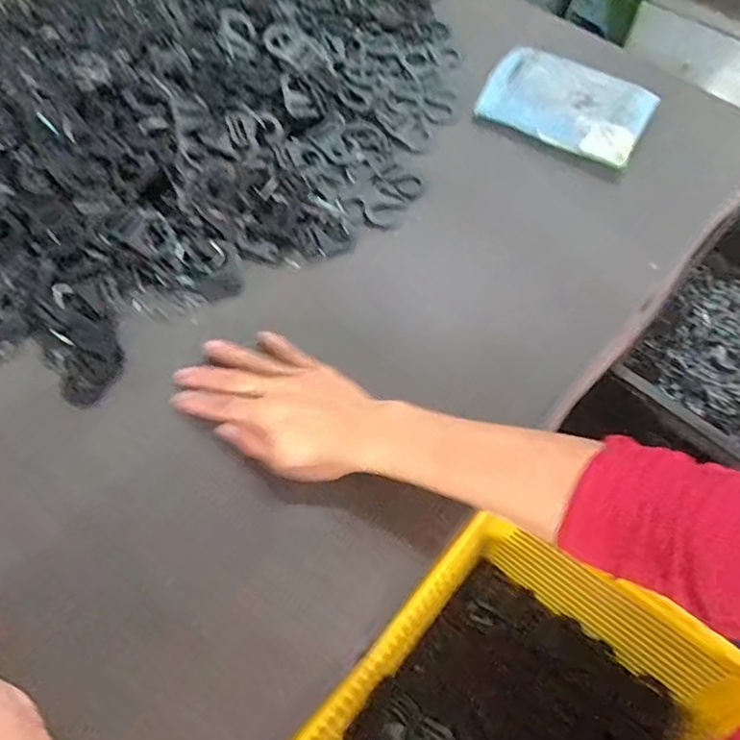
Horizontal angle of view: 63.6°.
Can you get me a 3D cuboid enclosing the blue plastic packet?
[{"bbox_3d":[0.201,-0.274,0.605,0.159,0.032,0.109,28,64,13],"label":"blue plastic packet"}]

